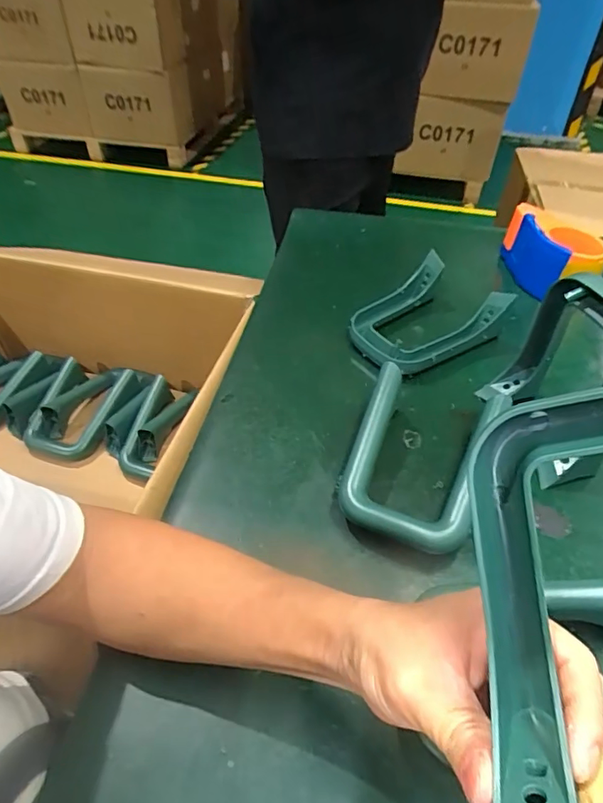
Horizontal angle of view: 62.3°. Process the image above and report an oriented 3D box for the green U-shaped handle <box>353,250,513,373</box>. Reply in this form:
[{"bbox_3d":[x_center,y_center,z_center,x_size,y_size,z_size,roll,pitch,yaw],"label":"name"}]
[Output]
[{"bbox_3d":[0.142,-0.095,0.586,0.160,0.056,0.127,-31,52,-26],"label":"green U-shaped handle"}]

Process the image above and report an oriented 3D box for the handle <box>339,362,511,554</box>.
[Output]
[{"bbox_3d":[0.101,0.047,0.432,0.112,0.059,0.153,18,48,18],"label":"handle"}]

